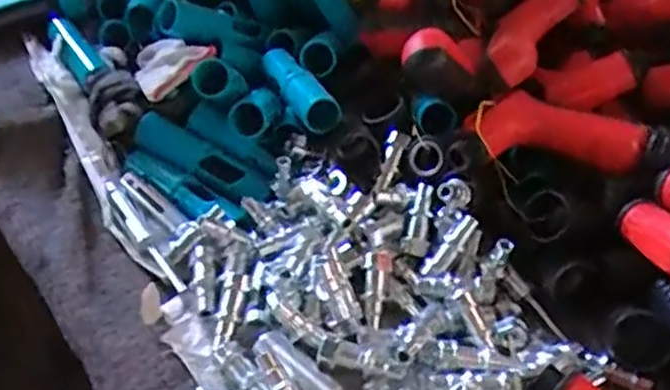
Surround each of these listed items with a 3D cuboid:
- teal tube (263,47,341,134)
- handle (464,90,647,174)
[{"bbox_3d":[-0.032,-0.093,0.577,0.029,0.031,0.105,-14,41,-21],"label":"teal tube"},{"bbox_3d":[0.158,-0.045,0.513,0.120,0.032,0.041,9,38,8],"label":"handle"}]

